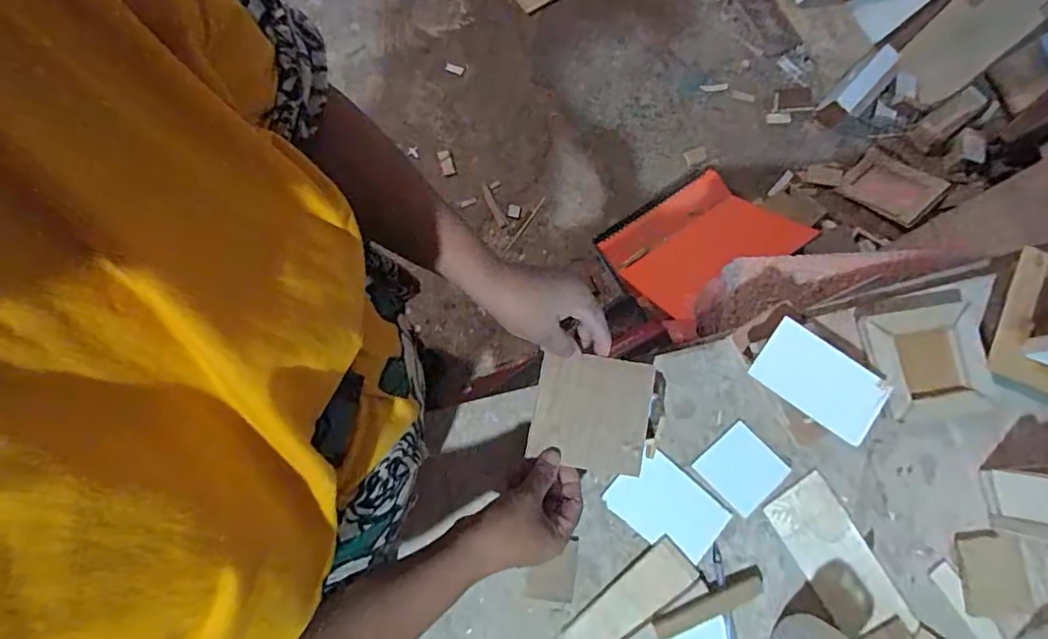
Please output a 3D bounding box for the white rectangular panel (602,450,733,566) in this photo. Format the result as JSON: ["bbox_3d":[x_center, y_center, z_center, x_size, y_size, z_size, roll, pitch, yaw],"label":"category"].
[{"bbox_3d":[0.142,0.186,0.537,0.107,0.004,0.074,39,81,7],"label":"white rectangular panel"}]

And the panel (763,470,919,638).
[{"bbox_3d":[0.308,0.238,0.530,0.069,0.004,0.157,-31,80,-6],"label":"panel"}]

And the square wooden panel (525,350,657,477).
[{"bbox_3d":[0.062,0.086,0.500,0.104,0.006,0.100,10,85,2],"label":"square wooden panel"}]

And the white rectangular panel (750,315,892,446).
[{"bbox_3d":[0.280,0.058,0.513,0.117,0.008,0.068,34,81,3],"label":"white rectangular panel"}]

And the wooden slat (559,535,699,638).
[{"bbox_3d":[0.101,0.272,0.518,0.138,0.011,0.044,-38,81,-7],"label":"wooden slat"}]

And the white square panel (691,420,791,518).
[{"bbox_3d":[0.219,0.150,0.546,0.068,0.006,0.071,-44,82,-8],"label":"white square panel"}]

